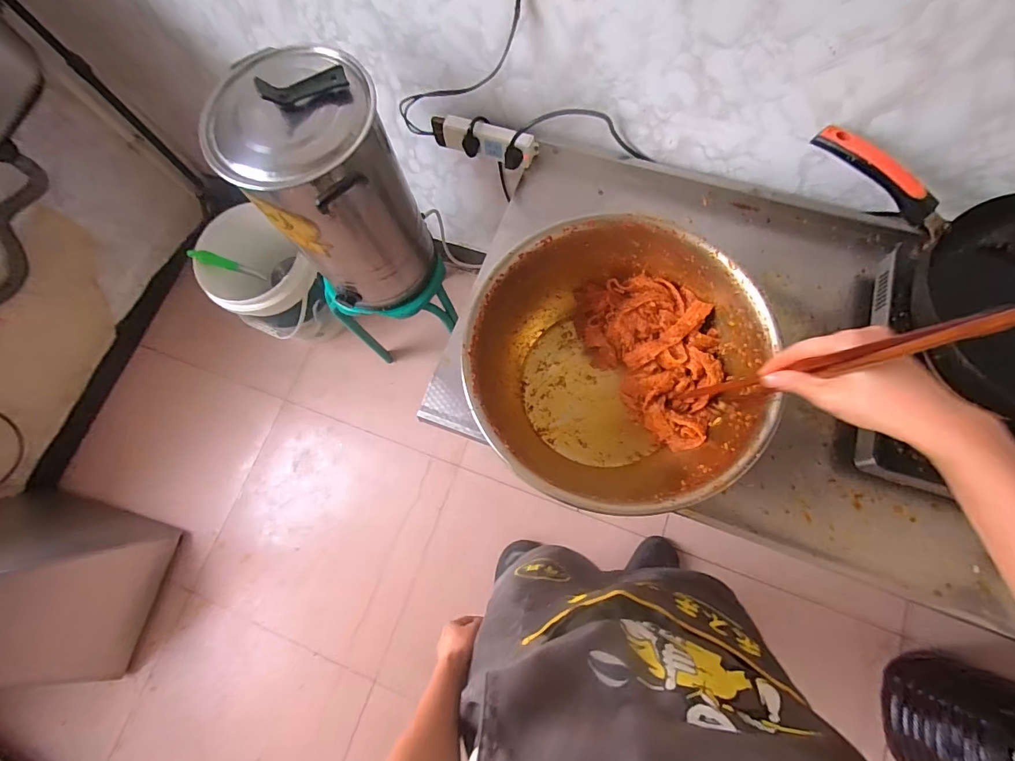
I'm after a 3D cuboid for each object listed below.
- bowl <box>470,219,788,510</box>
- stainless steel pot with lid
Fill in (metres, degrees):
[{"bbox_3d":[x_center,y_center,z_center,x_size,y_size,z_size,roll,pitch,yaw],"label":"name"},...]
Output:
[{"bbox_3d":[0.138,-0.019,0.636,0.366,0.196,0.374,-1,74,5],"label":"bowl"},{"bbox_3d":[-0.300,-0.322,0.826,0.235,0.408,0.239,-1,74,5],"label":"stainless steel pot with lid"}]

